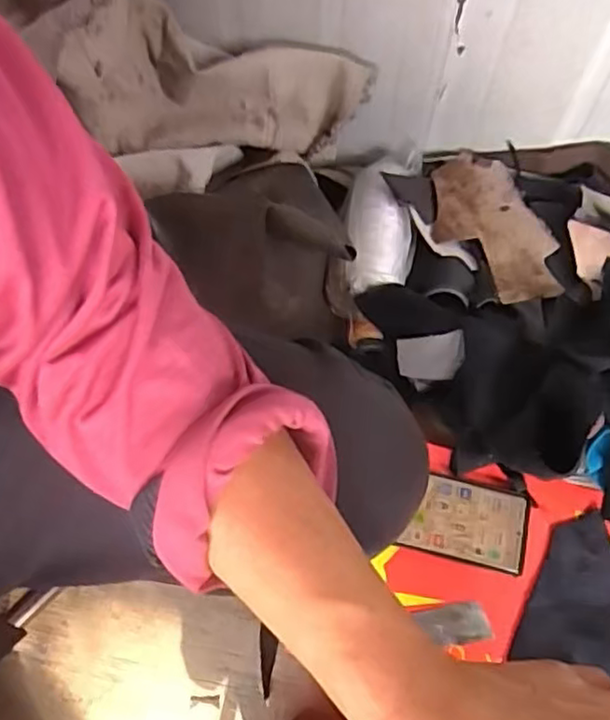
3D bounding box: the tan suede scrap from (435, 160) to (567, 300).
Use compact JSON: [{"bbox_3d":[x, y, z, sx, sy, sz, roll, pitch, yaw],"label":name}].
[{"bbox_3d":[0.193,-0.138,0.678,0.098,0.016,0.182,-22,67,-9],"label":"tan suede scrap"}]

